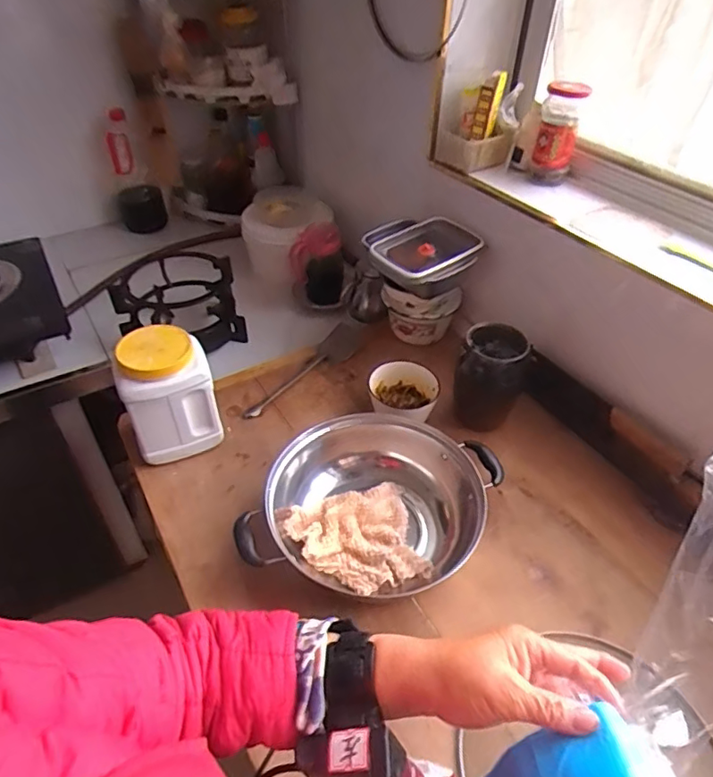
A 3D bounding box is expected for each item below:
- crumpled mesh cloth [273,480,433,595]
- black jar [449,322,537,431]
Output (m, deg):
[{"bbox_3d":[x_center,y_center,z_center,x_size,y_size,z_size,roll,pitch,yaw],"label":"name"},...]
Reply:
[{"bbox_3d":[-0.003,0.194,0.704,0.165,0.033,0.138,-13,44,-16],"label":"crumpled mesh cloth"},{"bbox_3d":[0.210,-0.015,0.852,0.104,0.159,0.098,19,45,18],"label":"black jar"}]

